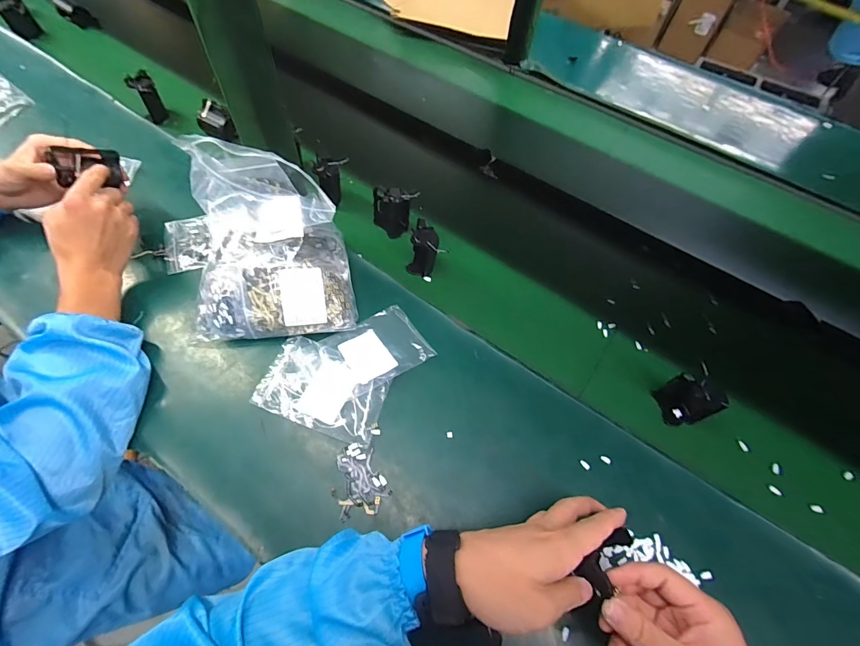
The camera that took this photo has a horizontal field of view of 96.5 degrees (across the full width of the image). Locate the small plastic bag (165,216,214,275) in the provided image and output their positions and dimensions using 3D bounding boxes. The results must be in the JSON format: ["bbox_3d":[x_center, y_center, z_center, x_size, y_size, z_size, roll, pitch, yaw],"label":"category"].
[{"bbox_3d":[-0.352,-0.117,0.561,0.060,0.016,0.103,-18,61,-13],"label":"small plastic bag"}]

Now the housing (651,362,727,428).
[{"bbox_3d":[0.305,0.087,0.451,0.034,0.069,0.052,-10,60,-9],"label":"housing"}]

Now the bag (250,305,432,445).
[{"bbox_3d":[-0.100,0.049,0.476,0.147,0.015,0.187,30,62,15],"label":"bag"}]

